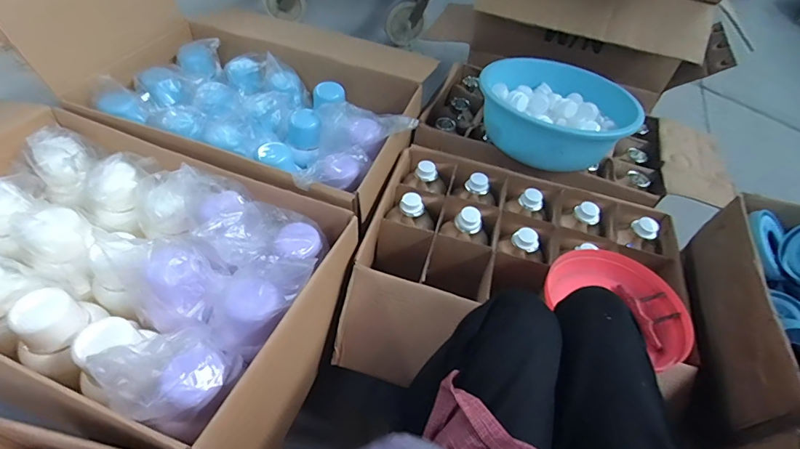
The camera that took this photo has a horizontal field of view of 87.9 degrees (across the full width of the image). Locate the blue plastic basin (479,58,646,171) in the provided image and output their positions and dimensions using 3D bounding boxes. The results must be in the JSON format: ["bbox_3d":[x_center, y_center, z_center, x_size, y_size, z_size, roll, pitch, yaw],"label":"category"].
[{"bbox_3d":[0.365,-0.270,1.037,0.337,0.149,0.331,3,49,-4],"label":"blue plastic basin"}]

